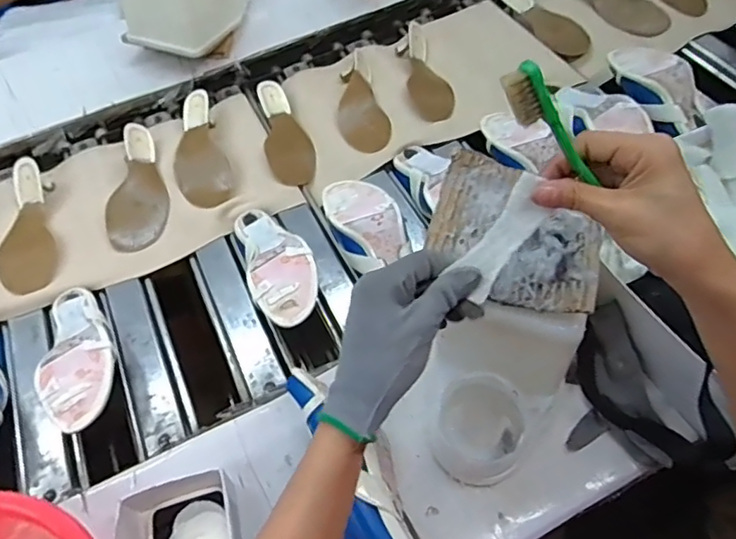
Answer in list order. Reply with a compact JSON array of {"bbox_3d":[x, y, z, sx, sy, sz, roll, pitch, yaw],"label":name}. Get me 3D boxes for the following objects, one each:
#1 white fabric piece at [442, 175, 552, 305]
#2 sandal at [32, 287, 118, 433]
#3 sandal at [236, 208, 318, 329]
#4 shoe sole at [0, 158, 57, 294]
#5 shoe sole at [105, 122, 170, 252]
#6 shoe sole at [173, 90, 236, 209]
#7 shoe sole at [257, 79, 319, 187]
[{"bbox_3d":[0.090,-0.021,0.374,0.030,0.008,0.084,36,100,0],"label":"white fabric piece"},{"bbox_3d":[-0.354,0.092,0.682,0.092,0.044,0.222,-24,43,-13],"label":"sandal"},{"bbox_3d":[-0.127,-0.017,0.738,0.087,0.054,0.225,-25,45,-13],"label":"sandal"},{"bbox_3d":[-0.513,-0.061,0.824,0.090,0.039,0.225,-20,58,-10],"label":"shoe sole"},{"bbox_3d":[-0.365,-0.127,0.865,0.090,0.044,0.229,-18,57,-9],"label":"shoe sole"},{"bbox_3d":[-0.273,-0.195,0.888,0.083,0.028,0.216,-18,57,-9],"label":"shoe sole"},{"bbox_3d":[-0.136,-0.231,0.918,0.074,0.031,0.216,-13,57,-6],"label":"shoe sole"}]

